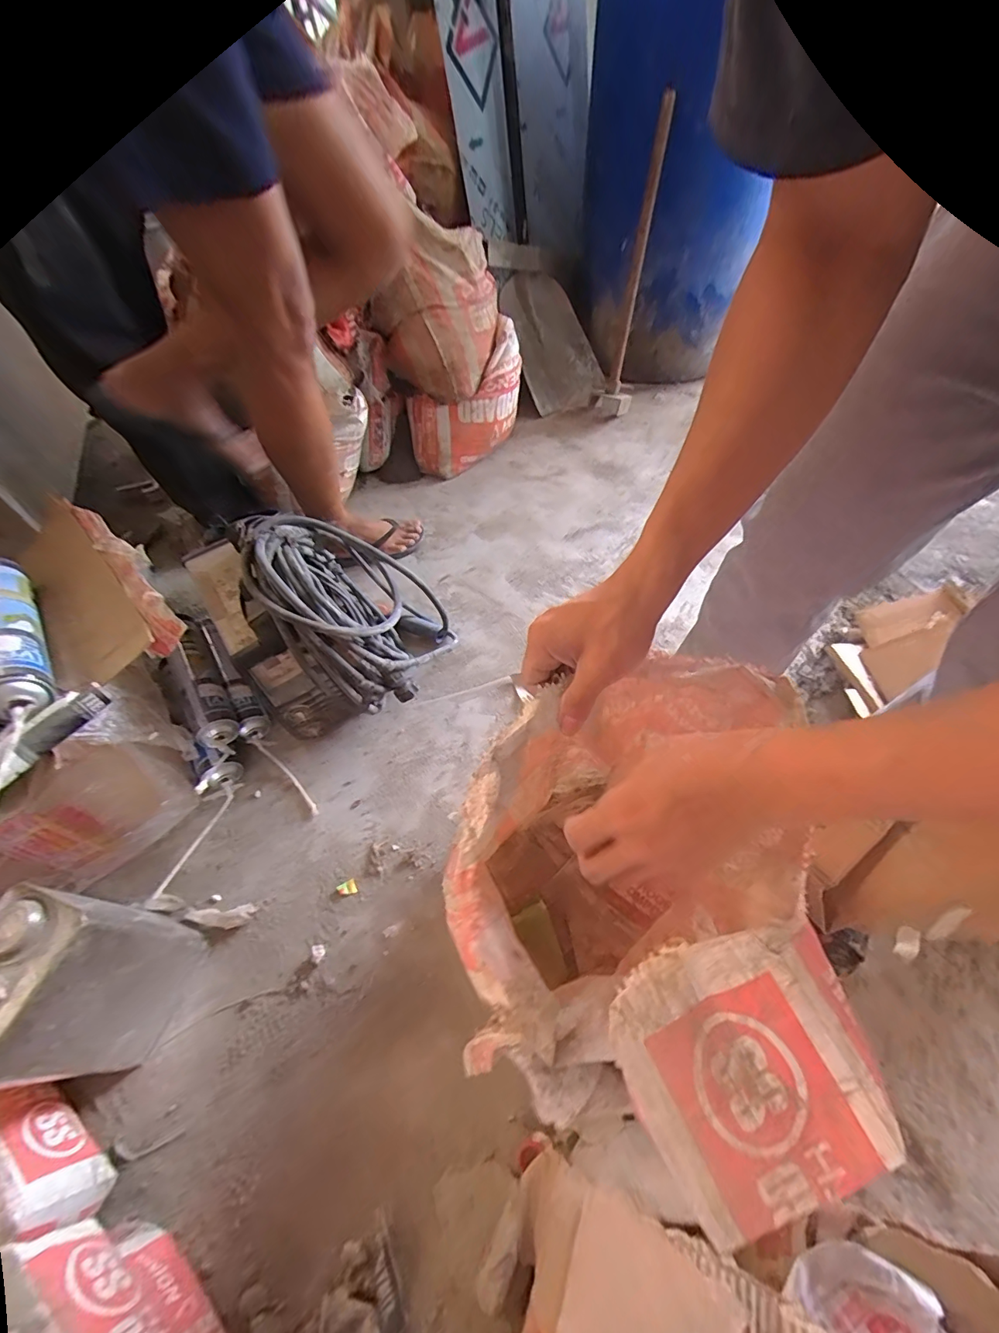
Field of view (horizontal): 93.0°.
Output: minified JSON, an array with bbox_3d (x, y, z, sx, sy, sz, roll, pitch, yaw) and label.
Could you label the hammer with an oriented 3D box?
[{"bbox_3d":[0.352,-1.010,1.238,0.104,0.640,0.090,14,35,11],"label":"hammer"}]

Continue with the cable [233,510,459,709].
[{"bbox_3d":[-0.236,-0.098,0.823,0.270,0.324,0.312,-34,59,-19],"label":"cable"}]

